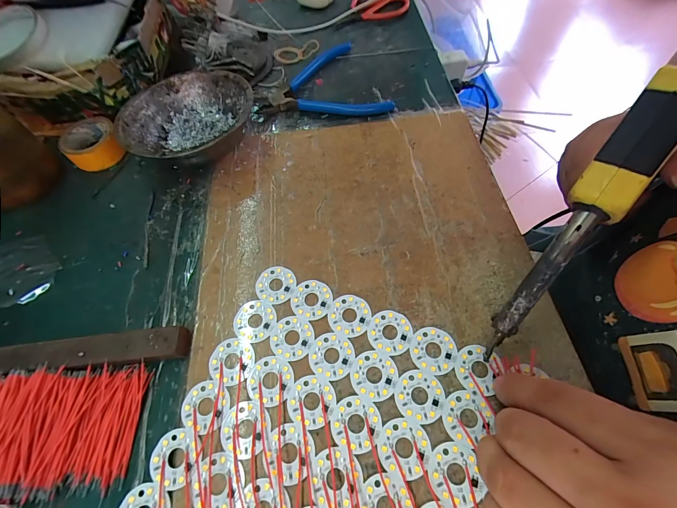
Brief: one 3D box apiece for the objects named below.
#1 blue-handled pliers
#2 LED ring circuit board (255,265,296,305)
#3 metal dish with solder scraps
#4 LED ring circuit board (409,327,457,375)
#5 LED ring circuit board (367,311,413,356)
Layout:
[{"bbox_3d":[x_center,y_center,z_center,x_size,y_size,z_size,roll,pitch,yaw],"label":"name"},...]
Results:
[{"bbox_3d":[-0.012,-0.203,0.360,0.142,0.016,0.119,1,61,4],"label":"blue-handled pliers"},{"bbox_3d":[-0.048,0.023,0.239,0.030,0.004,0.030,19,64,14],"label":"LED ring circuit board"},{"bbox_3d":[-0.142,-0.125,0.307,0.121,0.042,0.121,-2,61,3],"label":"metal dish with solder scraps"},{"bbox_3d":[0.064,0.064,0.210,0.030,0.004,0.030,-8,61,0],"label":"LED ring circuit board"},{"bbox_3d":[0.036,0.054,0.217,0.030,0.004,0.030,-5,61,1],"label":"LED ring circuit board"}]

